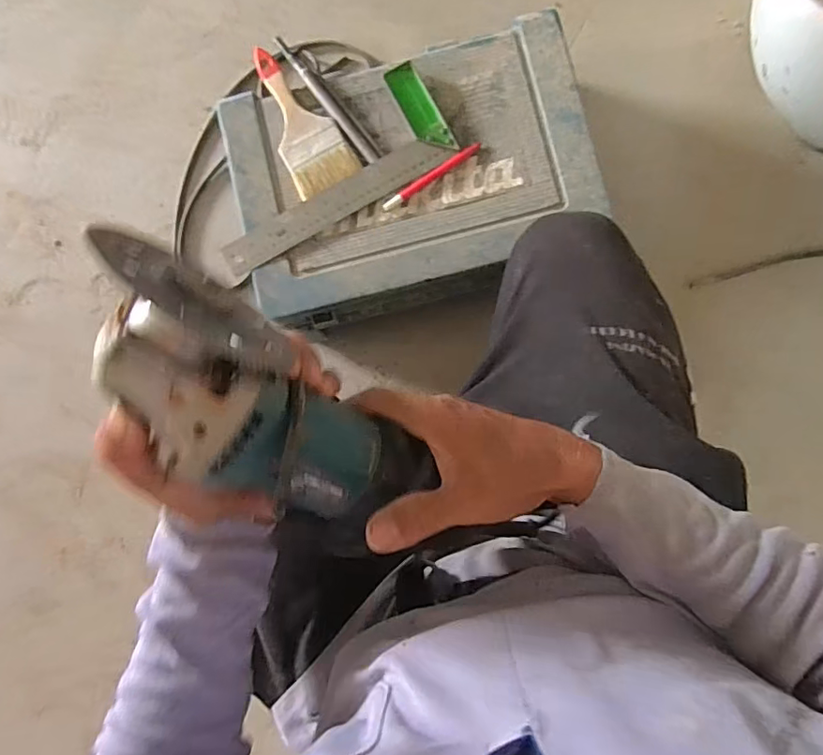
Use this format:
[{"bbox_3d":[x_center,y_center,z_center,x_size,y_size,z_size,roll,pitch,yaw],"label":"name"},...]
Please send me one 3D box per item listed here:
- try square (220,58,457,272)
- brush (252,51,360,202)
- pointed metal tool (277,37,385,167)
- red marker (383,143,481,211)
[{"bbox_3d":[-0.097,-0.233,0.629,0.302,0.018,0.115,-34,83,2],"label":"try square"},{"bbox_3d":[-0.136,-0.309,0.634,0.076,0.011,0.184,-28,83,2],"label":"brush"},{"bbox_3d":[-0.100,-0.332,0.634,0.018,0.013,0.194,-37,83,1],"label":"pointed metal tool"},{"bbox_3d":[0.023,-0.236,0.623,0.131,0.008,0.012,-33,83,2],"label":"red marker"}]

